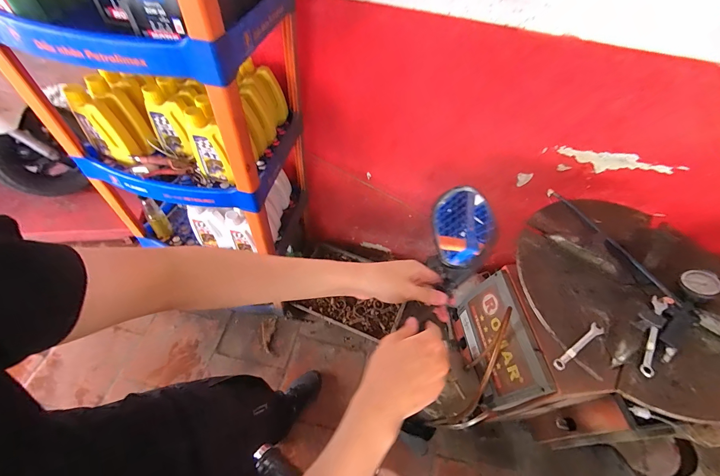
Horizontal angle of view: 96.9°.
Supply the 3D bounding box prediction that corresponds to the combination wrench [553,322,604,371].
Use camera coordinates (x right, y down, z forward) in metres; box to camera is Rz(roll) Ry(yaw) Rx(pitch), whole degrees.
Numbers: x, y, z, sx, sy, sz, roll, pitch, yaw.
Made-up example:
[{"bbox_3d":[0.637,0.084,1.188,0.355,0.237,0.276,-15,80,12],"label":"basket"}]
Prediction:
[{"bbox_3d":[0.444,0.220,0.649,0.154,0.007,0.022,-25,60,-22],"label":"combination wrench"}]

